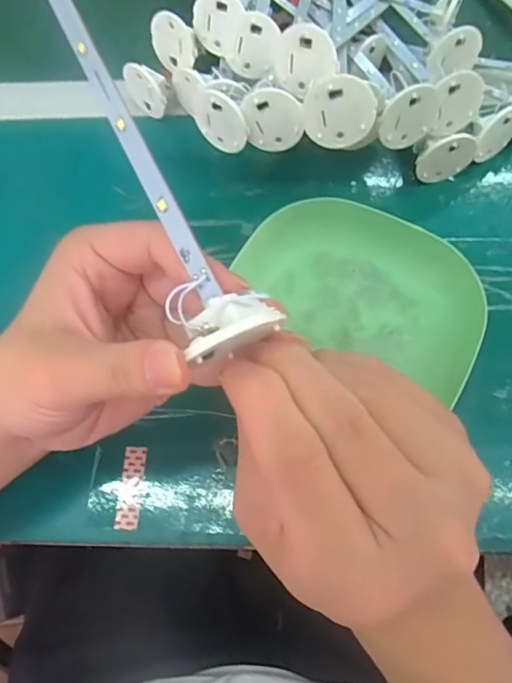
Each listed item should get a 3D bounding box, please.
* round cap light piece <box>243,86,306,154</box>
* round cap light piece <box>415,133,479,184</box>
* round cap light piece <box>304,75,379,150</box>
[{"bbox_3d":[0.011,-0.130,0.287,0.034,0.035,0.010,8,68,6],"label":"round cap light piece"},{"bbox_3d":[0.125,-0.119,0.319,0.040,0.040,0.009,-11,67,-1],"label":"round cap light piece"},{"bbox_3d":[0.045,-0.123,0.262,0.037,0.037,0.004,18,48,-14],"label":"round cap light piece"}]

